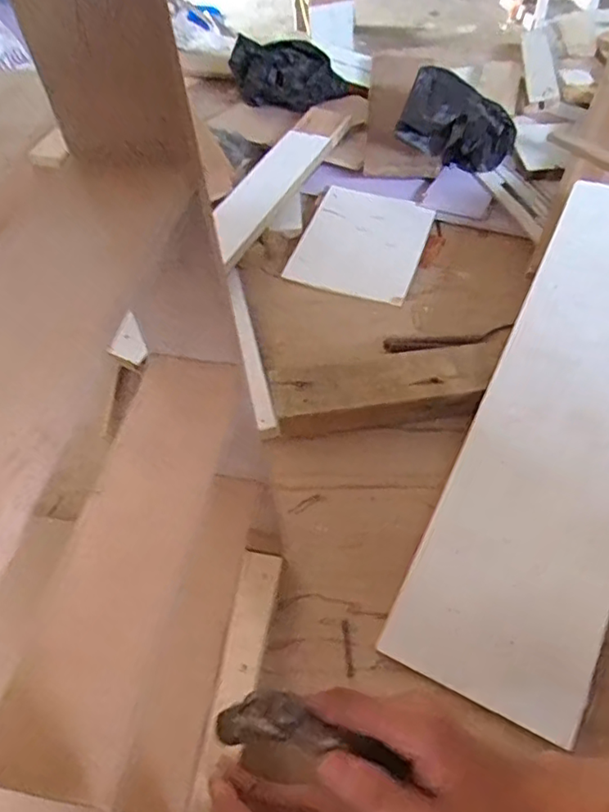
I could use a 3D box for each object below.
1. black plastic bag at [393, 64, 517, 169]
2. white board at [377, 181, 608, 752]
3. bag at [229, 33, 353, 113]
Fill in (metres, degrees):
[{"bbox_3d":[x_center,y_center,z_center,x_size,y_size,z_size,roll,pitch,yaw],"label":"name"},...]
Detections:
[{"bbox_3d":[0.204,-0.362,0.778,0.179,0.093,0.064,4,43,-37],"label":"black plastic bag"},{"bbox_3d":[0.238,0.005,0.527,0.149,0.025,0.506,22,71,20],"label":"white board"},{"bbox_3d":[-0.021,-0.509,0.911,0.171,0.079,0.058,-2,52,3],"label":"bag"}]

